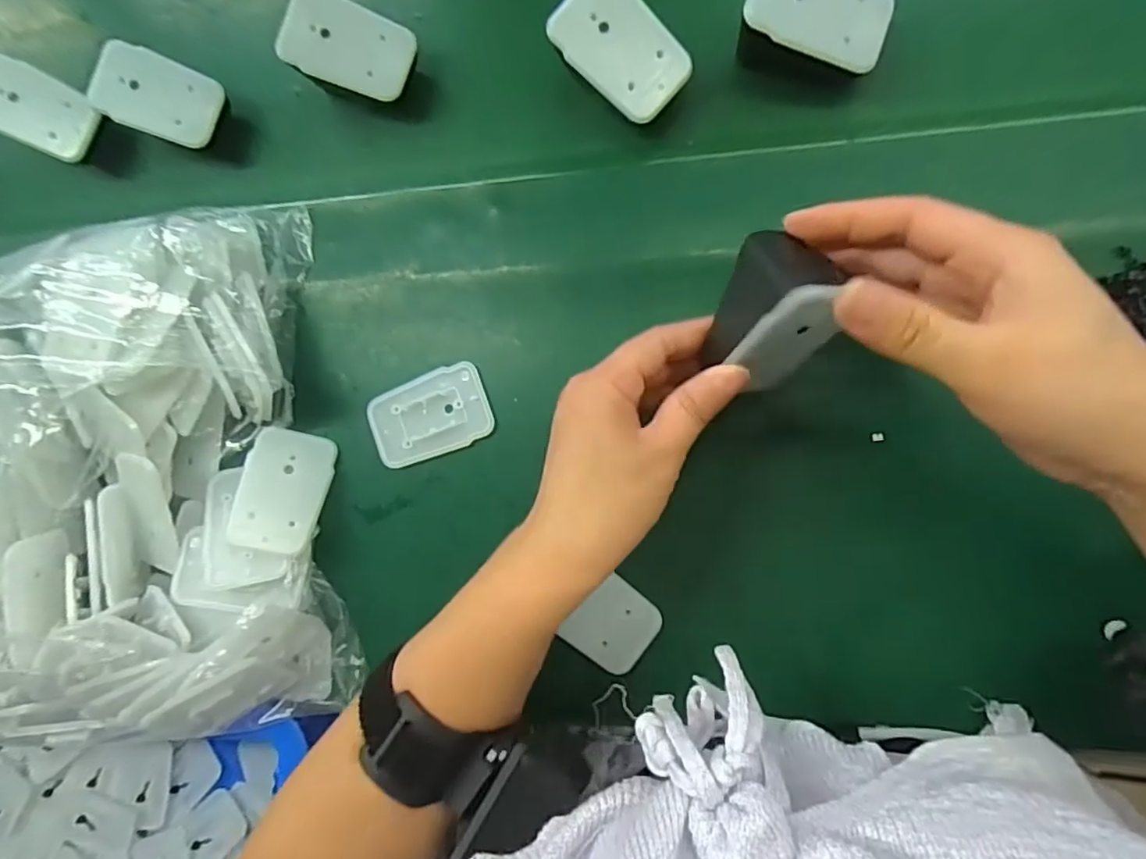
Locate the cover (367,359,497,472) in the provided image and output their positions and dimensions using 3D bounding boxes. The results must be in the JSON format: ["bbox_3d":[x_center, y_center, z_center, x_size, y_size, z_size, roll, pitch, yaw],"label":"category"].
[{"bbox_3d":[-0.080,-0.007,0.332,0.068,0.005,0.044,-19,84,8],"label":"cover"}]

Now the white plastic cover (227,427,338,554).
[{"bbox_3d":[-0.159,0.033,0.328,0.043,0.004,0.066,17,69,-20],"label":"white plastic cover"}]

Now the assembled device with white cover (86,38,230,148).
[{"bbox_3d":[-0.240,-0.192,0.342,0.061,0.013,0.044,21,91,-17],"label":"assembled device with white cover"}]

